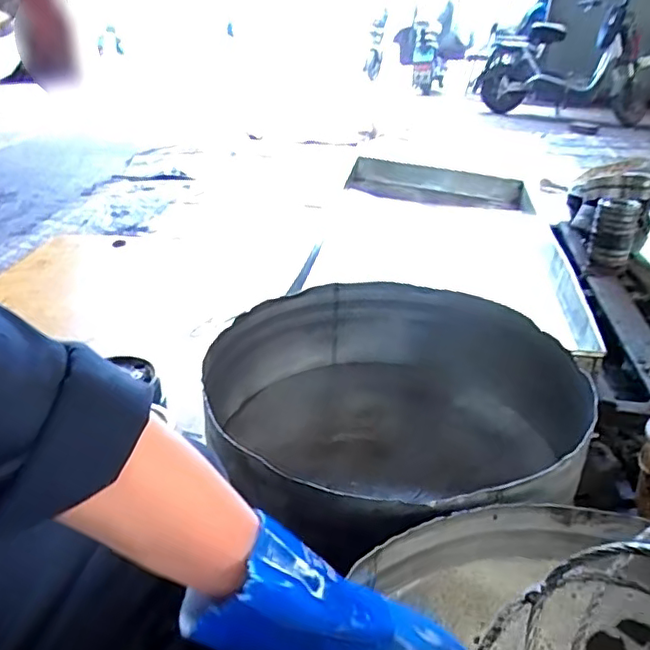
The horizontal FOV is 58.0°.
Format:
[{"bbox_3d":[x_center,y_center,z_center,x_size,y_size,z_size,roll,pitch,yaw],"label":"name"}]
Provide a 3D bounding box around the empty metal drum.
[{"bbox_3d":[0.121,0.151,0.927,0.500,0.237,0.544,2,30,-1],"label":"empty metal drum"}]

